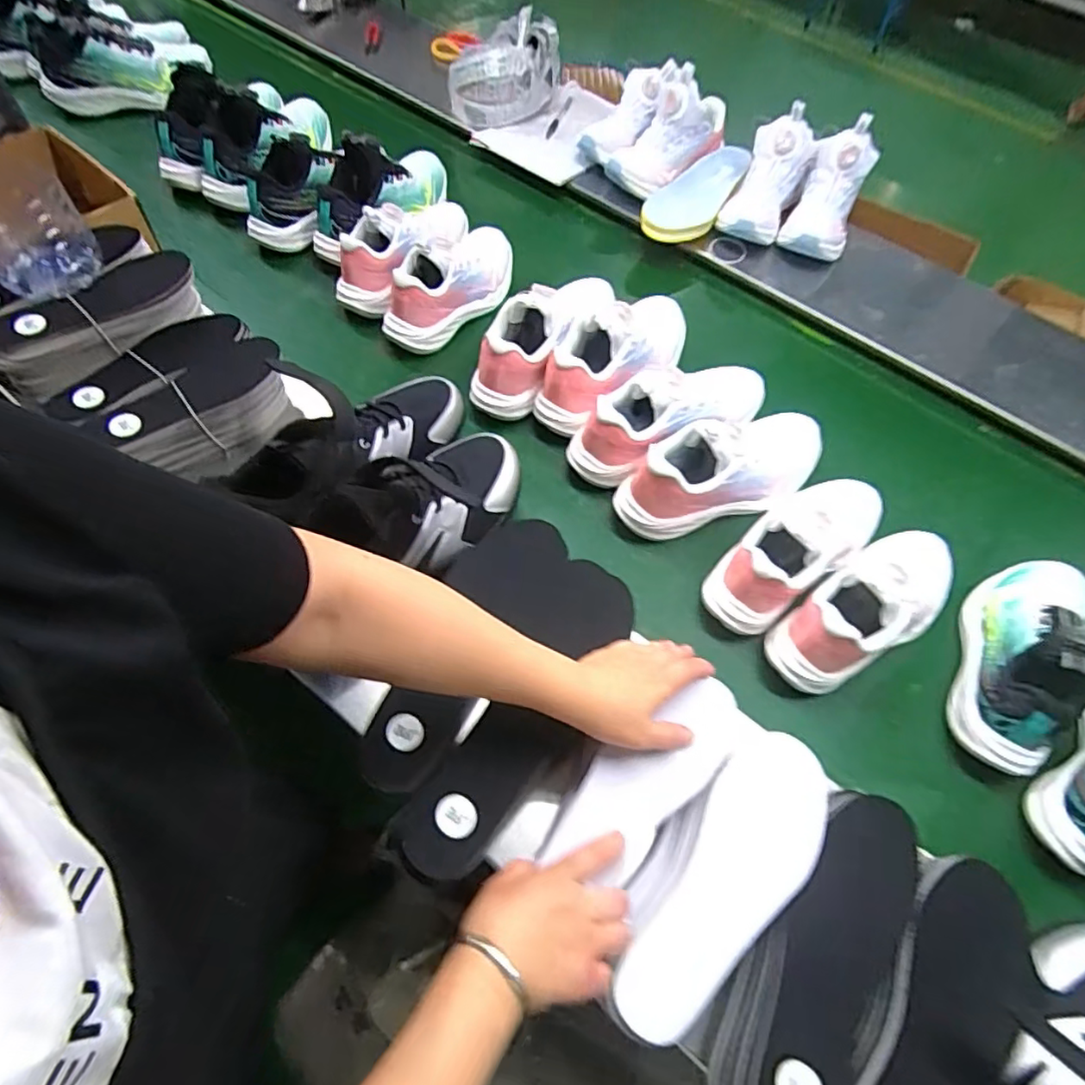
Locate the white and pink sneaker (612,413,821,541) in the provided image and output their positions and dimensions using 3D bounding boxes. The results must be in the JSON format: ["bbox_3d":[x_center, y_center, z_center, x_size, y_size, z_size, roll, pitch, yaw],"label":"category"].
[{"bbox_3d":[0.202,-0.087,0.667,0.249,0.098,0.094,-18,63,-14],"label":"white and pink sneaker"}]

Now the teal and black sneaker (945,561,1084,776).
[{"bbox_3d":[0.464,0.098,0.574,0.089,0.096,0.226,31,62,13],"label":"teal and black sneaker"}]

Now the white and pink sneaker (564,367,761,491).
[{"bbox_3d":[0.152,-0.154,0.694,0.251,0.094,0.081,-21,63,-15],"label":"white and pink sneaker"}]

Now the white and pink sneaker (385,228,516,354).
[{"bbox_3d":[-0.113,-0.348,0.805,0.087,0.095,0.227,32,63,14],"label":"white and pink sneaker"}]

